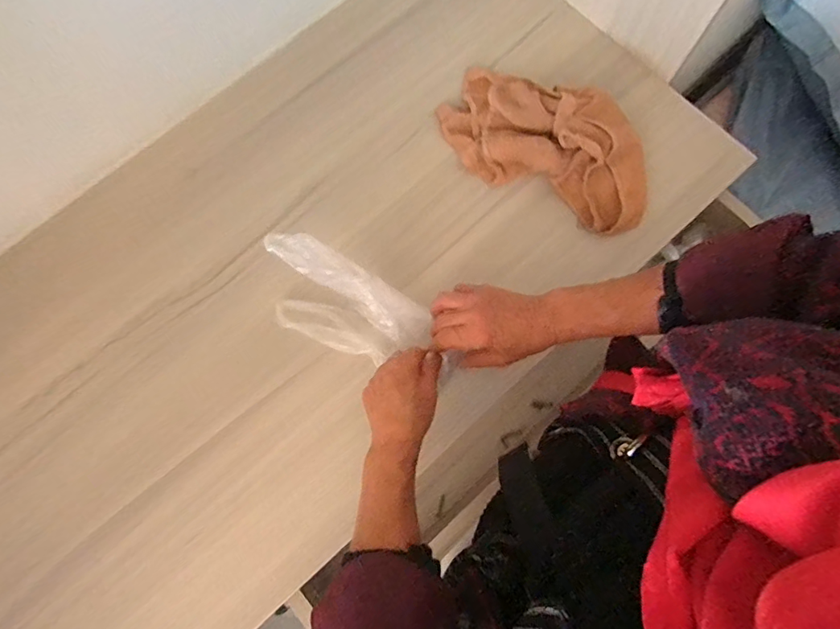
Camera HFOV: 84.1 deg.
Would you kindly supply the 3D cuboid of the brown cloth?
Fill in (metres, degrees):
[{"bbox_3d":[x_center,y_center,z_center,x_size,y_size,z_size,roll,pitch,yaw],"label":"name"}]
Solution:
[{"bbox_3d":[0.160,-0.219,0.577,0.284,0.048,0.150,28,79,8],"label":"brown cloth"}]

